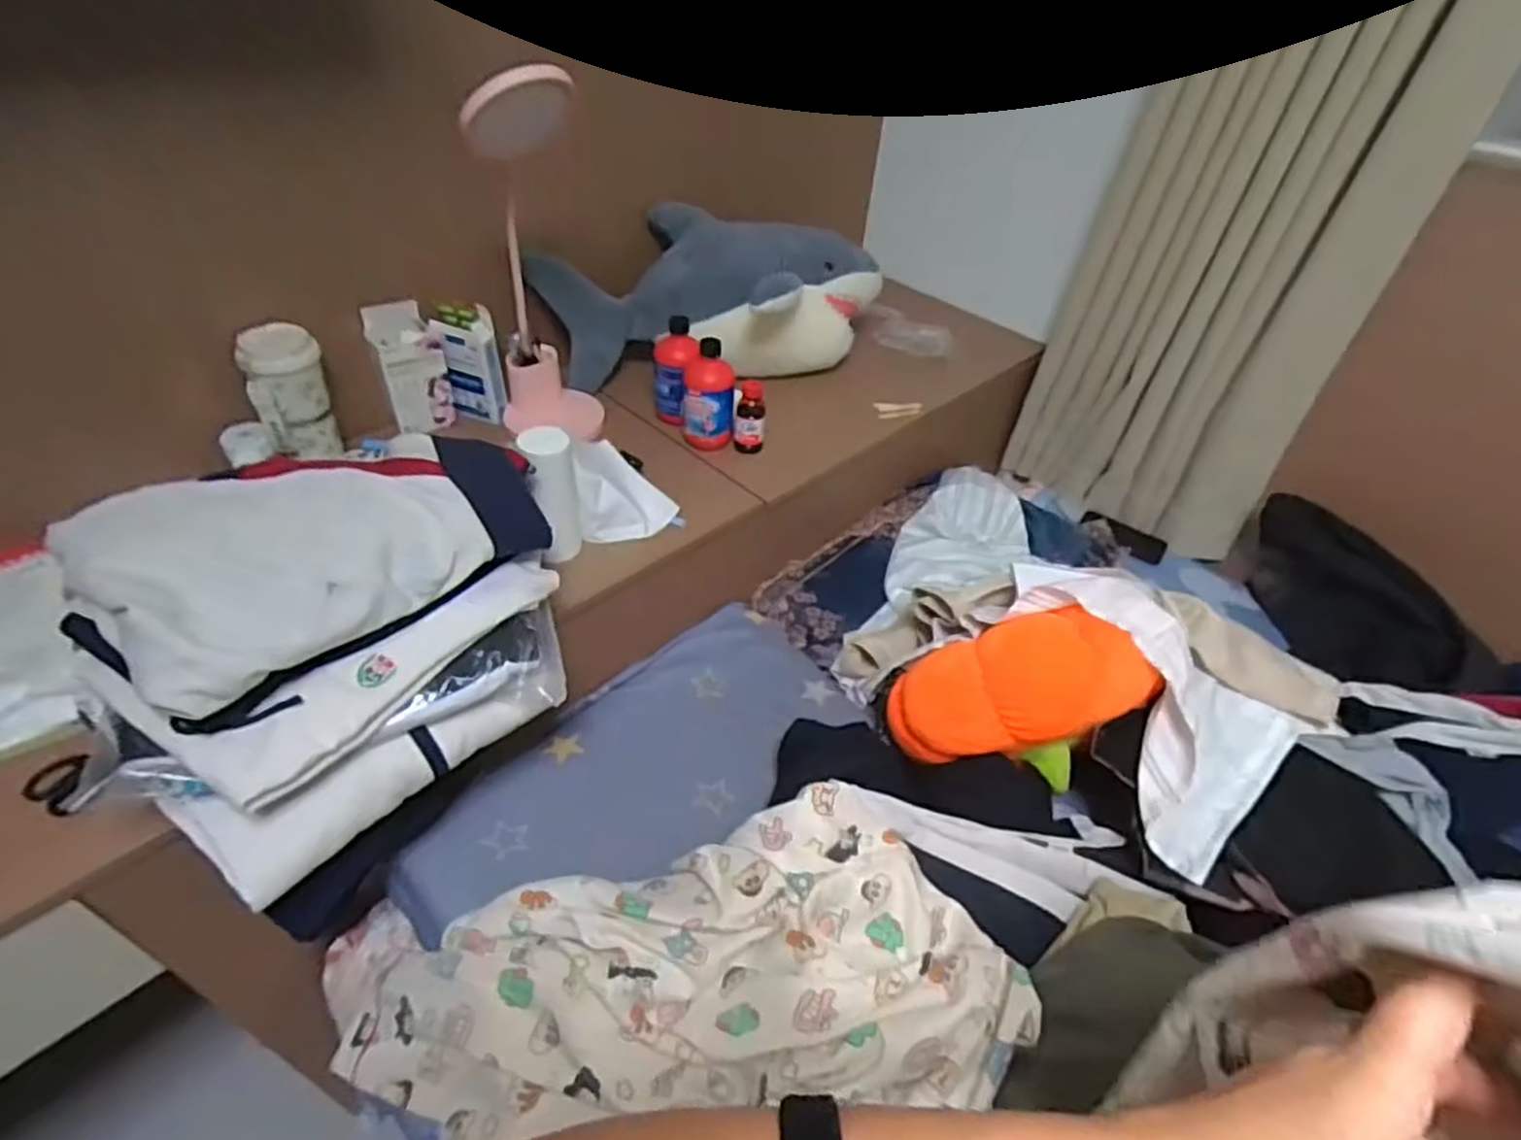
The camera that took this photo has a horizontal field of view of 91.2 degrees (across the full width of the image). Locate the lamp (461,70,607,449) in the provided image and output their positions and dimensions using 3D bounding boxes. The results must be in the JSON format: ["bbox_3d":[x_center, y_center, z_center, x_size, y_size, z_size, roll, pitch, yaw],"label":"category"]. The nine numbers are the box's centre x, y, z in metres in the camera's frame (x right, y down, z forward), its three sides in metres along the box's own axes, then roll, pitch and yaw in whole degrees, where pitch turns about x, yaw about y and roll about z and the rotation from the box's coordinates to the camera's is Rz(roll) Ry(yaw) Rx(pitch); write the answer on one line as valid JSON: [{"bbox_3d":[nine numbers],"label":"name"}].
[{"bbox_3d":[-0.298,-0.402,0.986,0.132,0.466,0.256,-8,44,-14],"label":"lamp"}]

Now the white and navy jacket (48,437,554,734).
[{"bbox_3d":[-0.404,-0.032,0.675,0.234,0.089,0.336,30,48,25],"label":"white and navy jacket"}]

